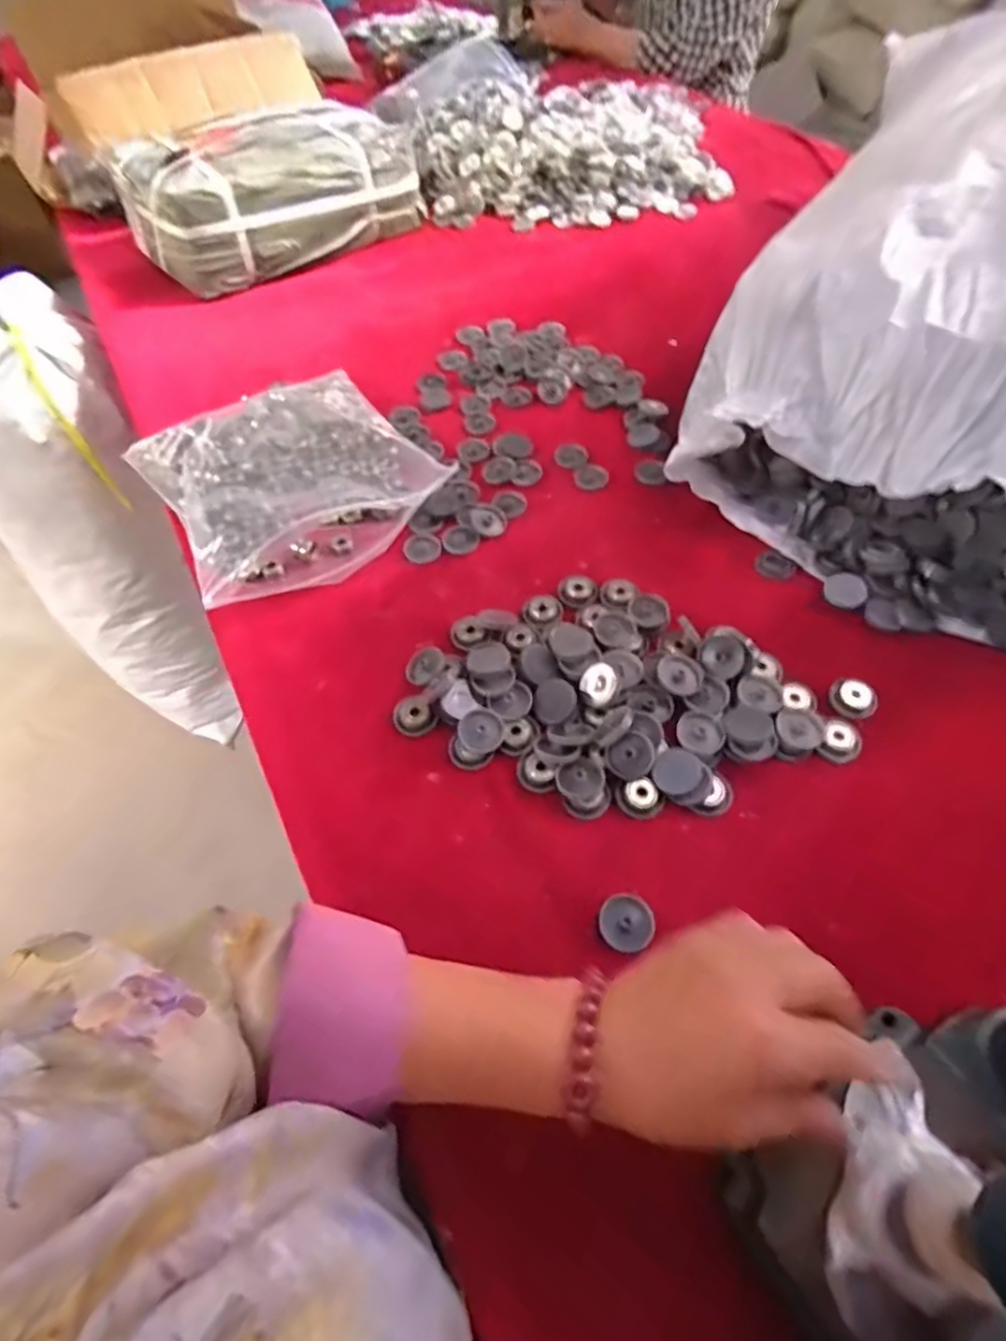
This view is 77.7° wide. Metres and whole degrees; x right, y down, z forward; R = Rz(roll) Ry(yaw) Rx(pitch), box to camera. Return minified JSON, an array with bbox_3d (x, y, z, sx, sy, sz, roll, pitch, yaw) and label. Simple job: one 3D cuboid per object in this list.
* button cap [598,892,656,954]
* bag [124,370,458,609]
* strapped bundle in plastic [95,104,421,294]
[{"bbox_3d":[0.077,0.157,0.388,0.033,0.007,0.035,-1,55,1],"label":"button cap"},{"bbox_3d":[-0.203,-0.188,0.602,0.242,0.045,0.258,-31,60,-19],"label":"bag"},{"bbox_3d":[-0.338,-0.712,0.923,0.399,0.130,0.233,-34,62,-20],"label":"strapped bundle in plastic"}]

